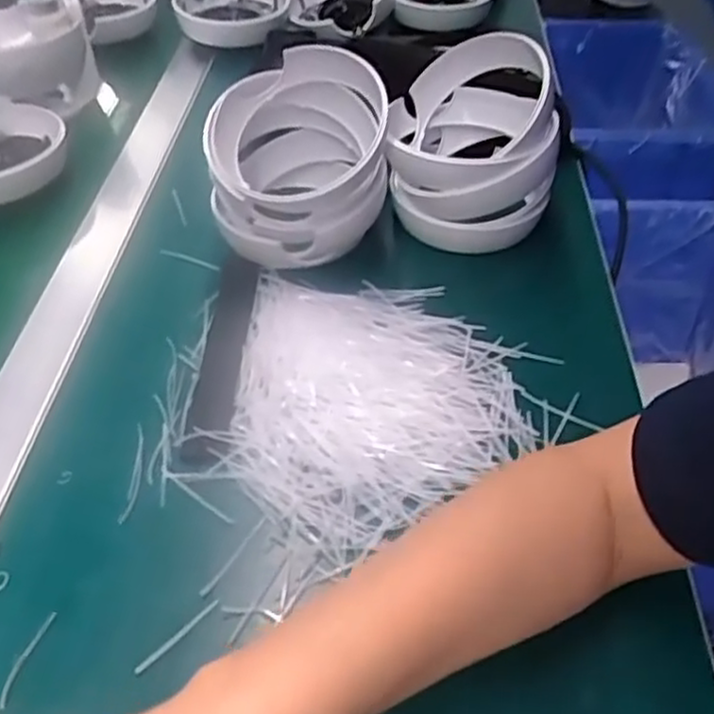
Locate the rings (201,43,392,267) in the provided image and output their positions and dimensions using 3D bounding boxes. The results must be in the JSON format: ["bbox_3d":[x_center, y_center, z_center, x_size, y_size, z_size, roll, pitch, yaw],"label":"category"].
[{"bbox_3d":[-0.043,-0.145,0.524,0.114,0.108,0.119,-4,46,-4],"label":"rings"}]

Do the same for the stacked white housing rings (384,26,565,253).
[{"bbox_3d":[0.081,-0.152,0.541,0.113,0.117,0.118,3,46,-3],"label":"stacked white housing rings"}]

